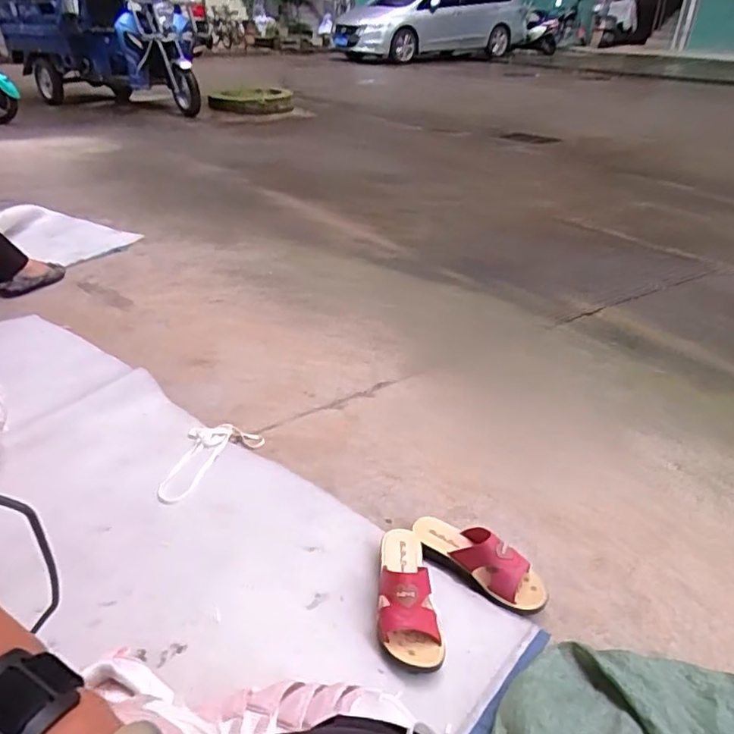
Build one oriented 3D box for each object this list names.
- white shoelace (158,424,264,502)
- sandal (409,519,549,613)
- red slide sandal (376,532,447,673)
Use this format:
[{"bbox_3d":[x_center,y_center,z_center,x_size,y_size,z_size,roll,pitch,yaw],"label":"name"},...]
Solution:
[{"bbox_3d":[-0.333,0.174,1.160,0.132,0.015,0.237,22,35,28],"label":"white shoelace"},{"bbox_3d":[0.176,0.303,0.932,0.228,0.076,0.079,22,38,30],"label":"sandal"},{"bbox_3d":[0.054,0.326,0.864,0.086,0.081,0.227,-3,32,-5],"label":"red slide sandal"}]

